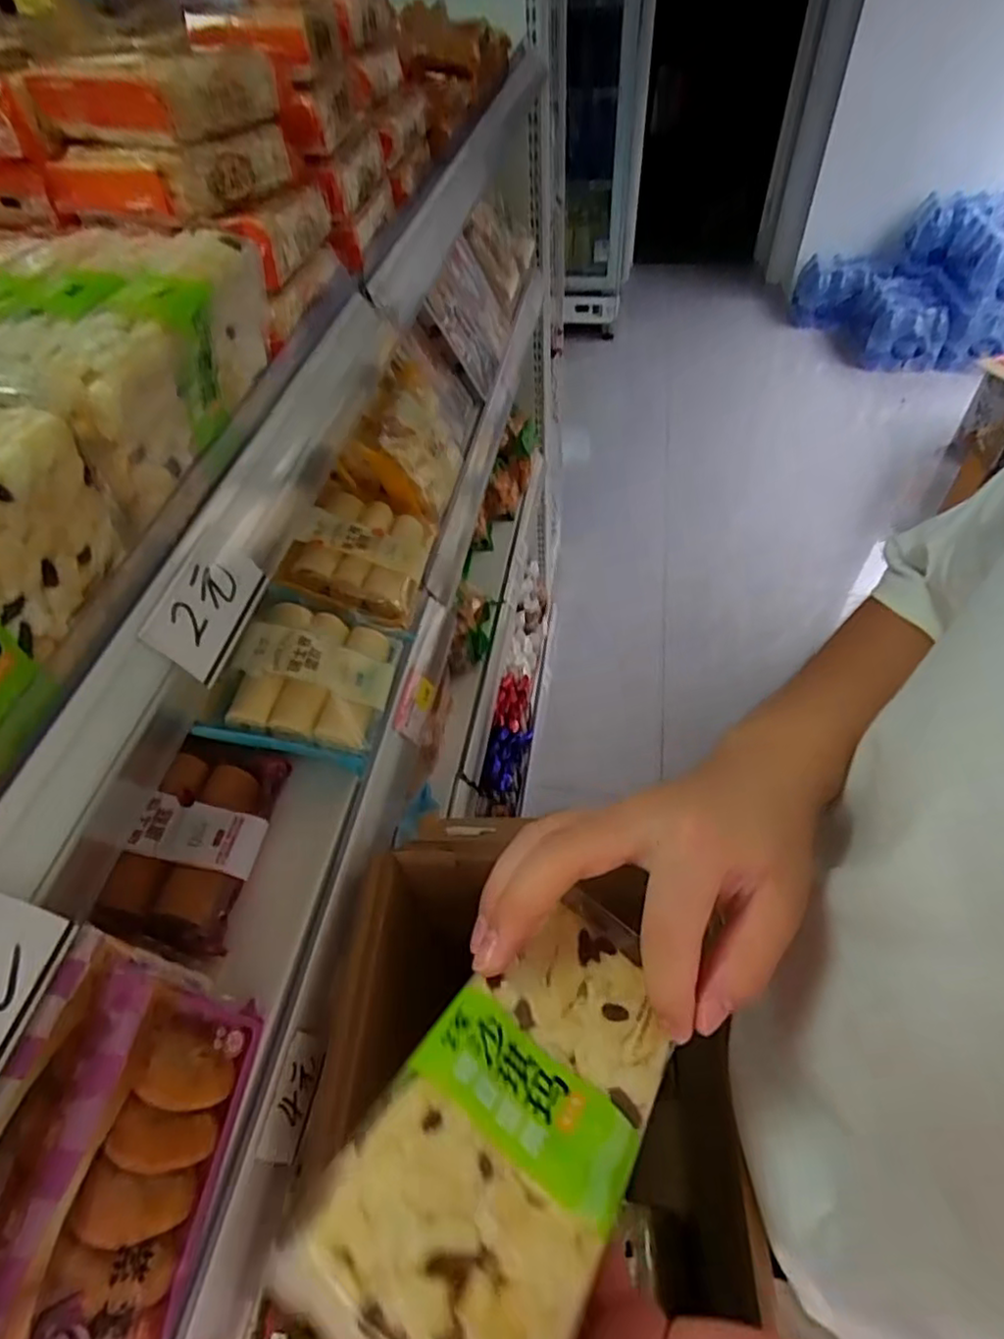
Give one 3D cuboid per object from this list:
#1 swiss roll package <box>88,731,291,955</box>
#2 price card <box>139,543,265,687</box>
[{"bbox_3d":[-0.235,0.131,0.497,0.092,0.048,0.152,19,50,-12],"label":"swiss roll package"},{"bbox_3d":[-0.133,-0.030,0.293,0.004,0.035,0.067,-20,44,33],"label":"price card"}]

